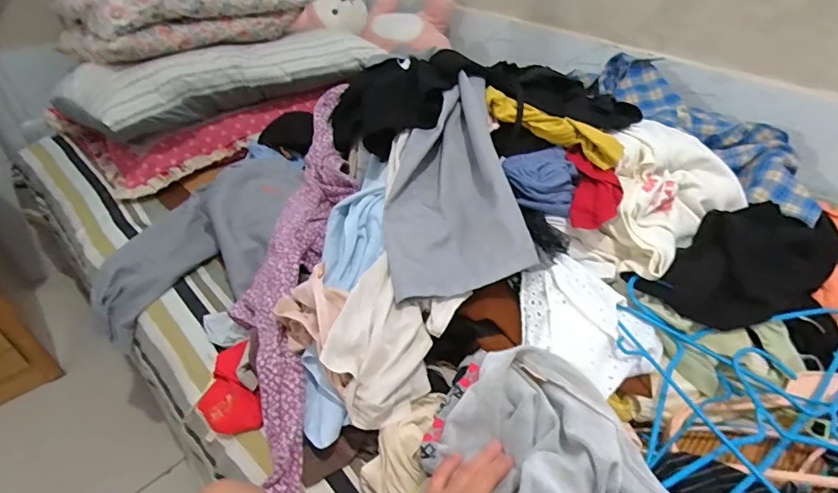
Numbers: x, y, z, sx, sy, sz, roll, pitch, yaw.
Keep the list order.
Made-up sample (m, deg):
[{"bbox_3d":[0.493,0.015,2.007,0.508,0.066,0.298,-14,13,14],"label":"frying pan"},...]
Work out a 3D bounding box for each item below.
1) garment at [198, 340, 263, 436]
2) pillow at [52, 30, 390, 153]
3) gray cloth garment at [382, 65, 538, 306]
[{"bbox_3d":[-0.248,0.182,0.579,0.072,0.059,0.114,-15,42,-19],"label":"garment"},{"bbox_3d":[-0.379,-0.369,0.991,0.683,0.131,0.192,-27,47,-30],"label":"pillow"},{"bbox_3d":[0.039,-0.088,0.596,0.183,0.052,0.322,-12,61,5],"label":"gray cloth garment"}]

